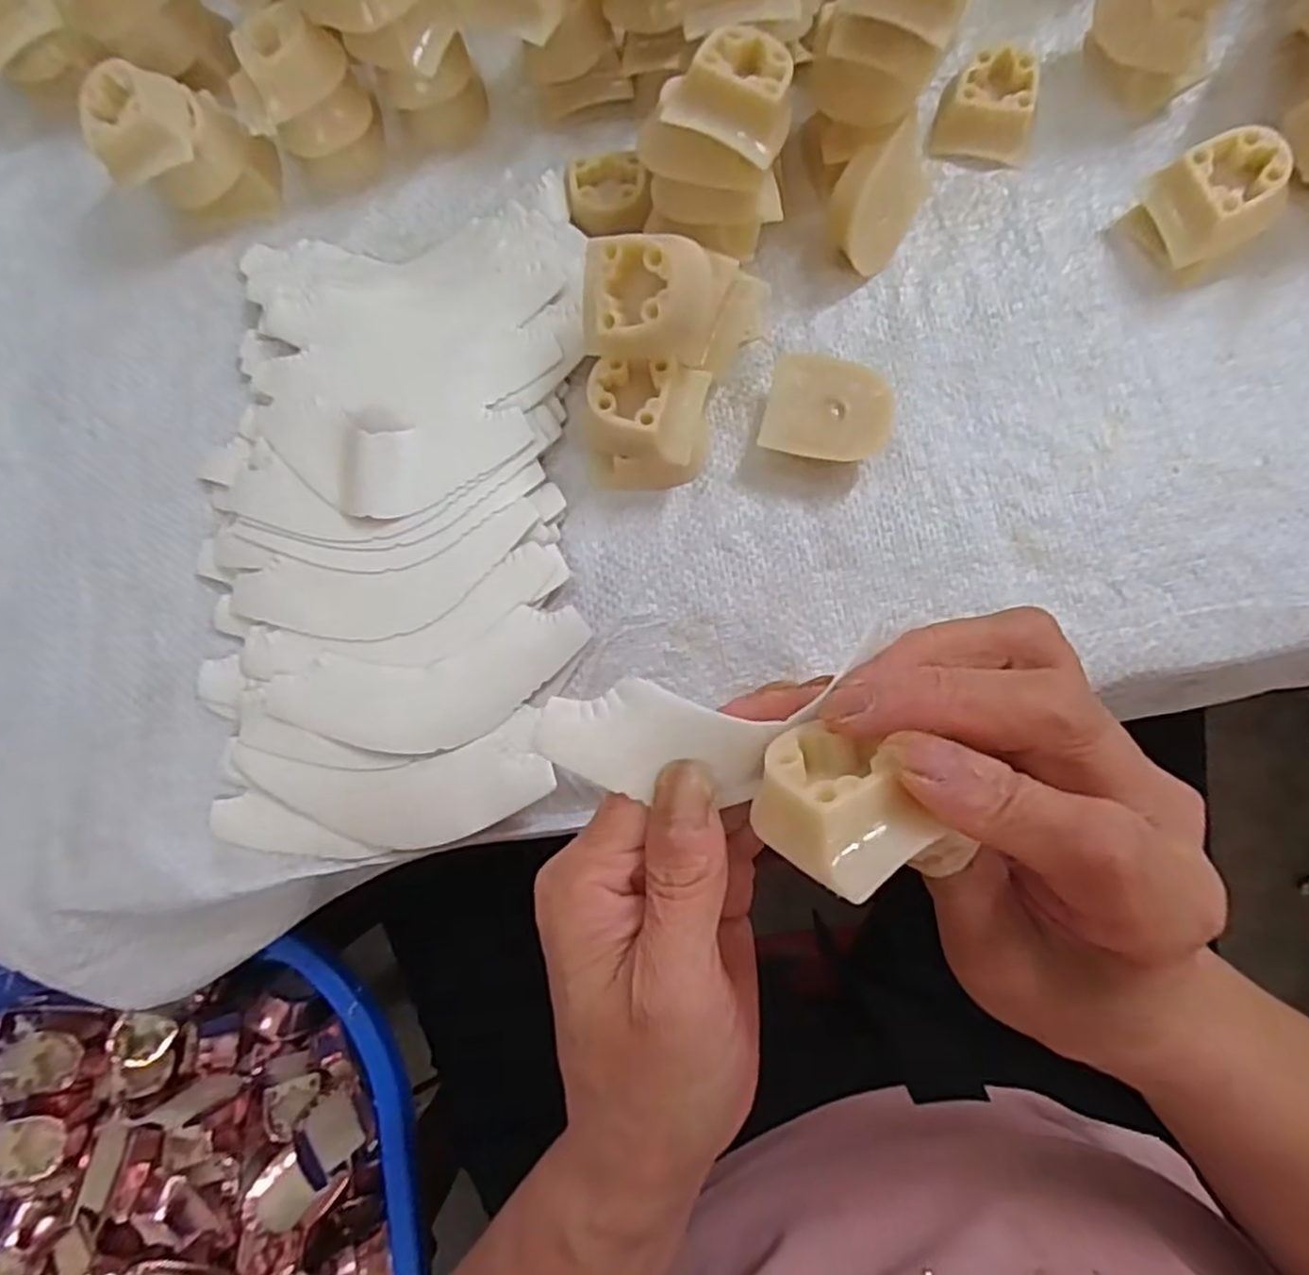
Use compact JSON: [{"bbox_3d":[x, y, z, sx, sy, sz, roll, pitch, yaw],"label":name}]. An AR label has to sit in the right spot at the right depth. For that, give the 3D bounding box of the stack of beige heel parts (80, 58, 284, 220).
[{"bbox_3d":[-0.189,-0.199,0.296,0.053,0.042,0.039,-13,81,1],"label":"stack of beige heel parts"}]

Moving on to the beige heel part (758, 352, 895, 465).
[{"bbox_3d":[0.066,-0.084,0.282,0.045,0.018,0.040,13,82,5],"label":"beige heel part"}]

